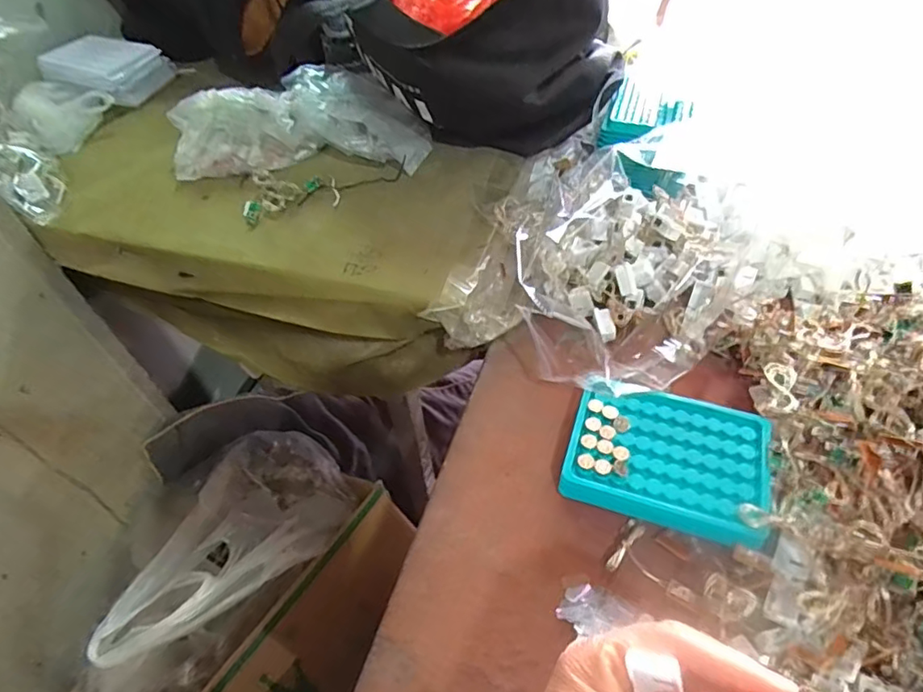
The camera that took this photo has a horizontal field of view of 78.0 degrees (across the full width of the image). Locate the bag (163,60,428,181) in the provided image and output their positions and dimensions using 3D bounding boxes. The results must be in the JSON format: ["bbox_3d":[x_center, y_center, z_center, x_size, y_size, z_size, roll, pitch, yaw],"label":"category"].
[{"bbox_3d":[-0.180,-0.242,0.617,0.275,0.071,0.114,-4,50,1],"label":"bag"}]

